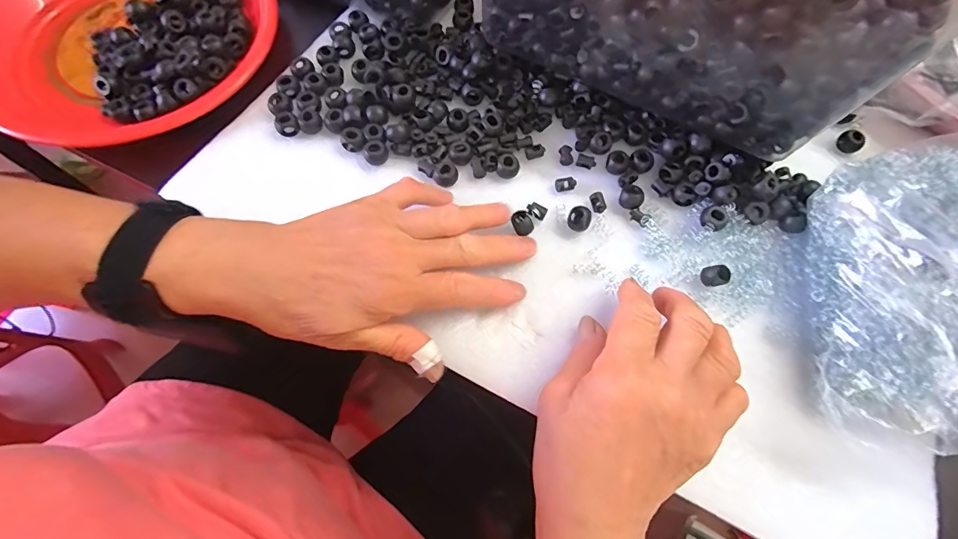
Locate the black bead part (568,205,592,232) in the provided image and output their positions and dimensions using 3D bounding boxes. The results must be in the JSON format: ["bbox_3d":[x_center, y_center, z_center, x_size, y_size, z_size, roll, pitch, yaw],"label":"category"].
[{"bbox_3d":[0.070,-0.034,0.307,0.016,0.016,0.014,31,70,9],"label":"black bead part"}]

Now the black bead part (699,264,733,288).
[{"bbox_3d":[0.158,0.005,0.295,0.016,0.011,0.013,-5,69,-5],"label":"black bead part"}]

